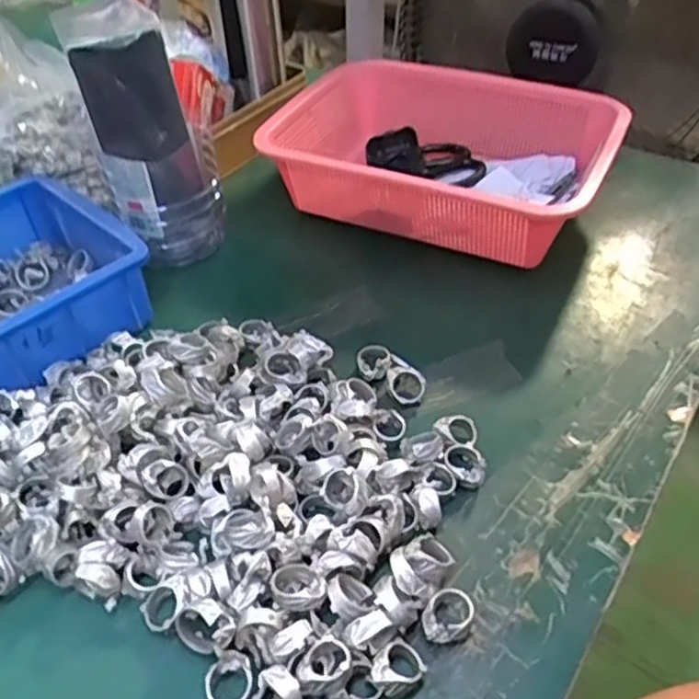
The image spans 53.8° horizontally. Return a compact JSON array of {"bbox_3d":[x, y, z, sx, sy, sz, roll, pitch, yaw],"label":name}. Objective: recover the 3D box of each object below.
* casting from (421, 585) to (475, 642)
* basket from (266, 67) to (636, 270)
[{"bbox_3d":[0.053,0.144,0.371,0.023,0.013,0.030,24,50,27],"label":"casting"},{"bbox_3d":[0.098,-0.185,0.664,0.300,0.091,0.227,18,48,23],"label":"basket"}]

